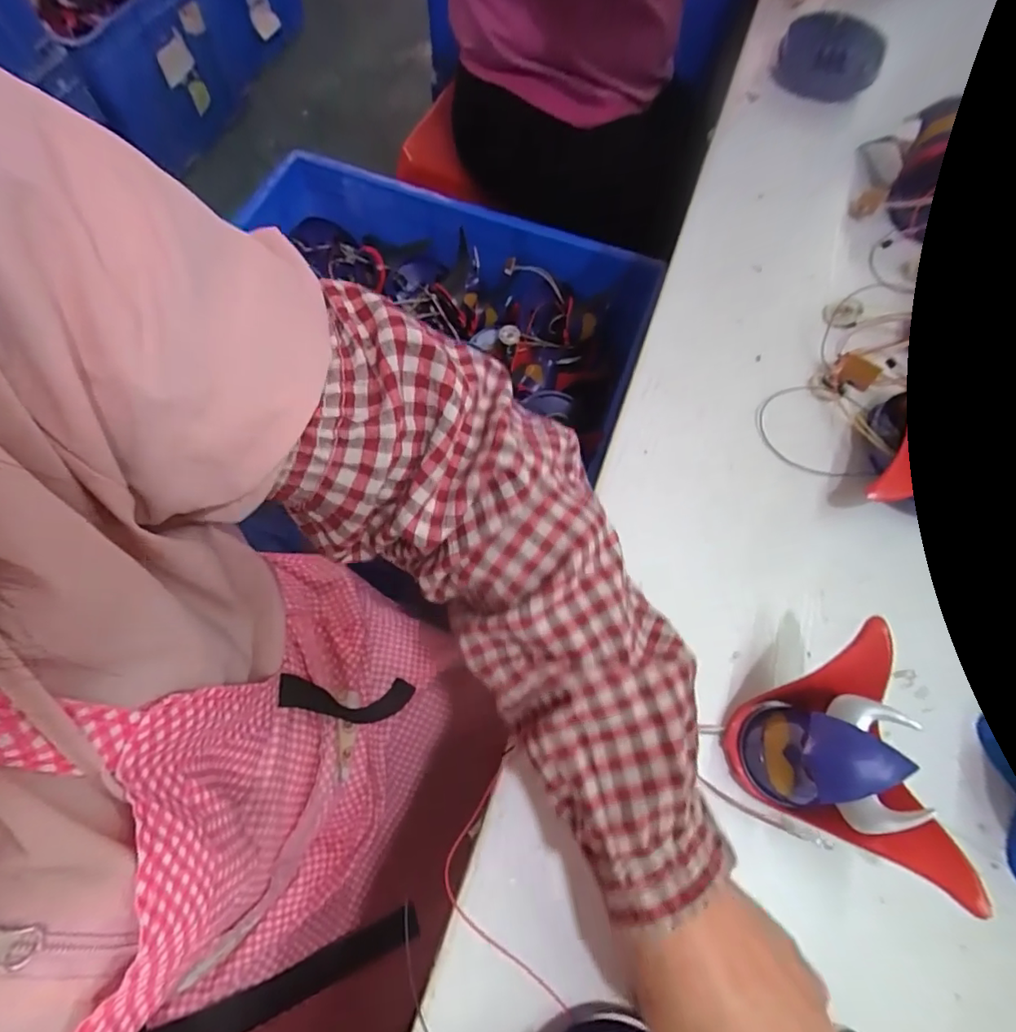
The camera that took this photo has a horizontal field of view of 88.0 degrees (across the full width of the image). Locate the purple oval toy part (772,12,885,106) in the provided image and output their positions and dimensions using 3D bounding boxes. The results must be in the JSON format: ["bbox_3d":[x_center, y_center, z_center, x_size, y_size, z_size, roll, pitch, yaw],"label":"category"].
[{"bbox_3d":[0.357,-0.511,0.581,0.105,0.041,0.076,19,68,8],"label":"purple oval toy part"}]

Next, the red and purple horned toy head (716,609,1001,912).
[{"bbox_3d":[0.172,0.133,0.286,0.084,0.071,0.122,-5,67,-2],"label":"red and purple horned toy head"}]

